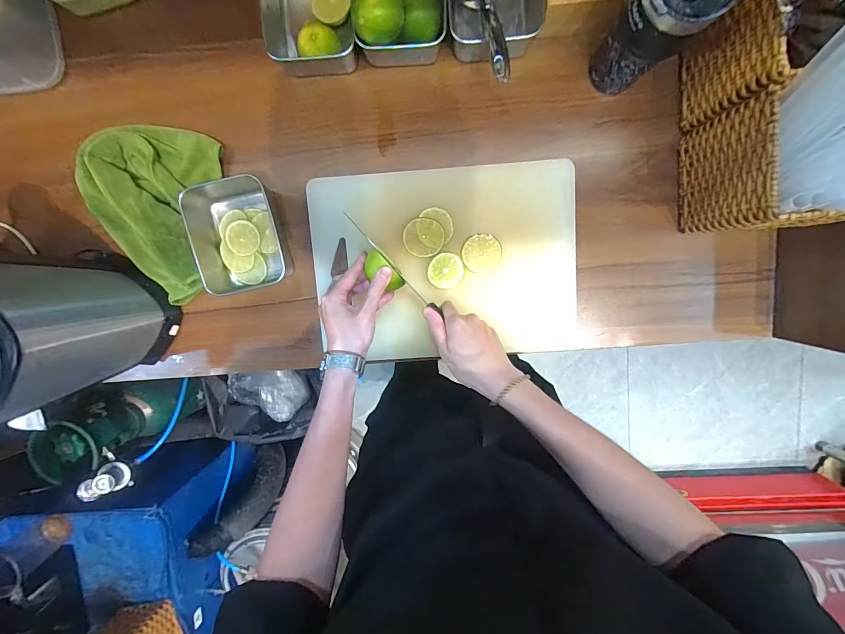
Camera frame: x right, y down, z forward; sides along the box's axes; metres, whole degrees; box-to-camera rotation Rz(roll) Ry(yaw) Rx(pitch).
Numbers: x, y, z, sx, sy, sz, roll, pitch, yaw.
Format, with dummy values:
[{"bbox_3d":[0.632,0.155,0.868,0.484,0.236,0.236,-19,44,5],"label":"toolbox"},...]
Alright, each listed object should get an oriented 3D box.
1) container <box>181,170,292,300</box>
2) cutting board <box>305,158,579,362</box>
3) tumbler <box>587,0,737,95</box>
[{"bbox_3d":[-0.242,-0.110,0.478,0.106,0.059,0.151,-8,98,3],"label":"container"},{"bbox_3d":[0.028,-0.071,0.490,0.346,0.016,0.245,-4,95,3],"label":"cutting board"},{"bbox_3d":[0.231,-0.293,0.364,0.072,0.171,0.075,0,98,2],"label":"tumbler"}]

